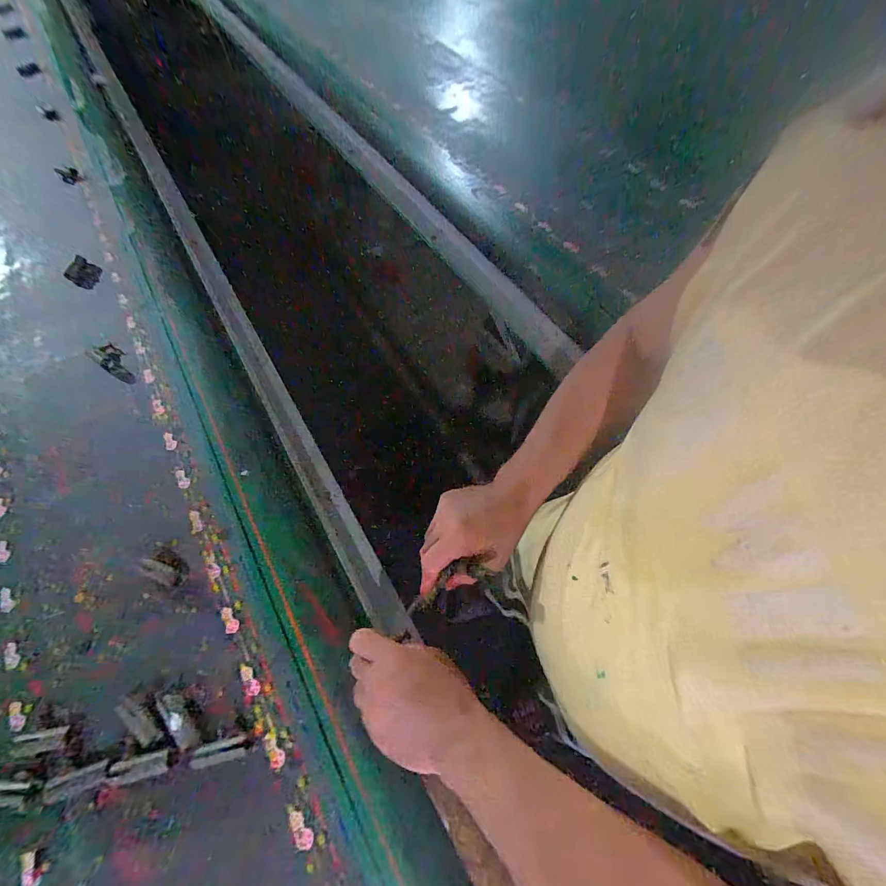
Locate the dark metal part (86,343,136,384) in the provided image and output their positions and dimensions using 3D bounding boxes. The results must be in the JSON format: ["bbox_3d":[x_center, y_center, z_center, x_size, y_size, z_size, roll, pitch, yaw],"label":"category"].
[{"bbox_3d":[-0.588,-0.144,0.707,0.123,0.012,0.042,34,70,19],"label":"dark metal part"}]

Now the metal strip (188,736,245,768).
[{"bbox_3d":[-0.243,0.334,0.427,0.054,0.010,0.020,-12,63,-2],"label":"metal strip"}]

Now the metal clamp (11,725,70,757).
[{"bbox_3d":[-0.450,0.334,0.440,0.057,0.006,0.022,-11,63,-2],"label":"metal clamp"}]

